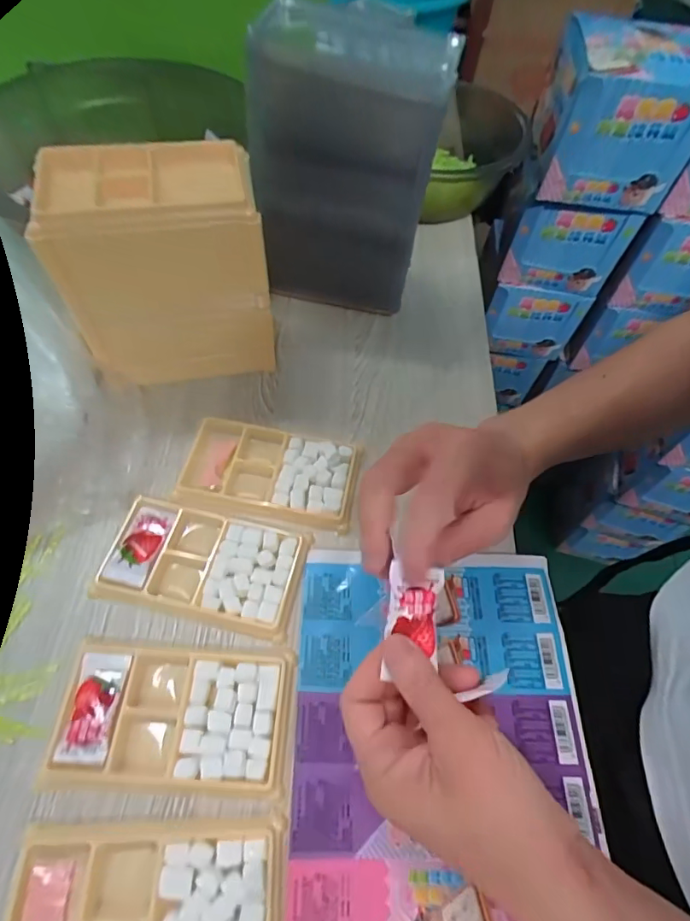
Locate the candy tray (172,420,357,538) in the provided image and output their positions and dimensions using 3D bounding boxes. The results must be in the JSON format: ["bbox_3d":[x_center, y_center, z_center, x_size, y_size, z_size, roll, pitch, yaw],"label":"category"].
[{"bbox_3d":[-0.058,0.008,0.374,0.132,0.012,0.073,9,58,3],"label":"candy tray"}]

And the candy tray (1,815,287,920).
[{"bbox_3d":[-0.100,0.223,0.237,0.135,0.011,0.075,0,58,-3],"label":"candy tray"}]

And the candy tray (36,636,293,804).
[{"bbox_3d":[-0.100,0.149,0.287,0.134,0.009,0.077,4,58,-1],"label":"candy tray"}]

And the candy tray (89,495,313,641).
[{"bbox_3d":[-0.098,0.070,0.334,0.134,0.010,0.075,11,58,4],"label":"candy tray"}]

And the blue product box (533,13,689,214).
[{"bbox_3d":[0.313,-0.400,0.560,0.150,0.130,0.169,8,58,2],"label":"blue product box"}]

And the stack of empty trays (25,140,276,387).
[{"bbox_3d":[-0.132,-0.140,0.374,0.134,0.152,0.076,-10,59,-9],"label":"stack of empty trays"}]

